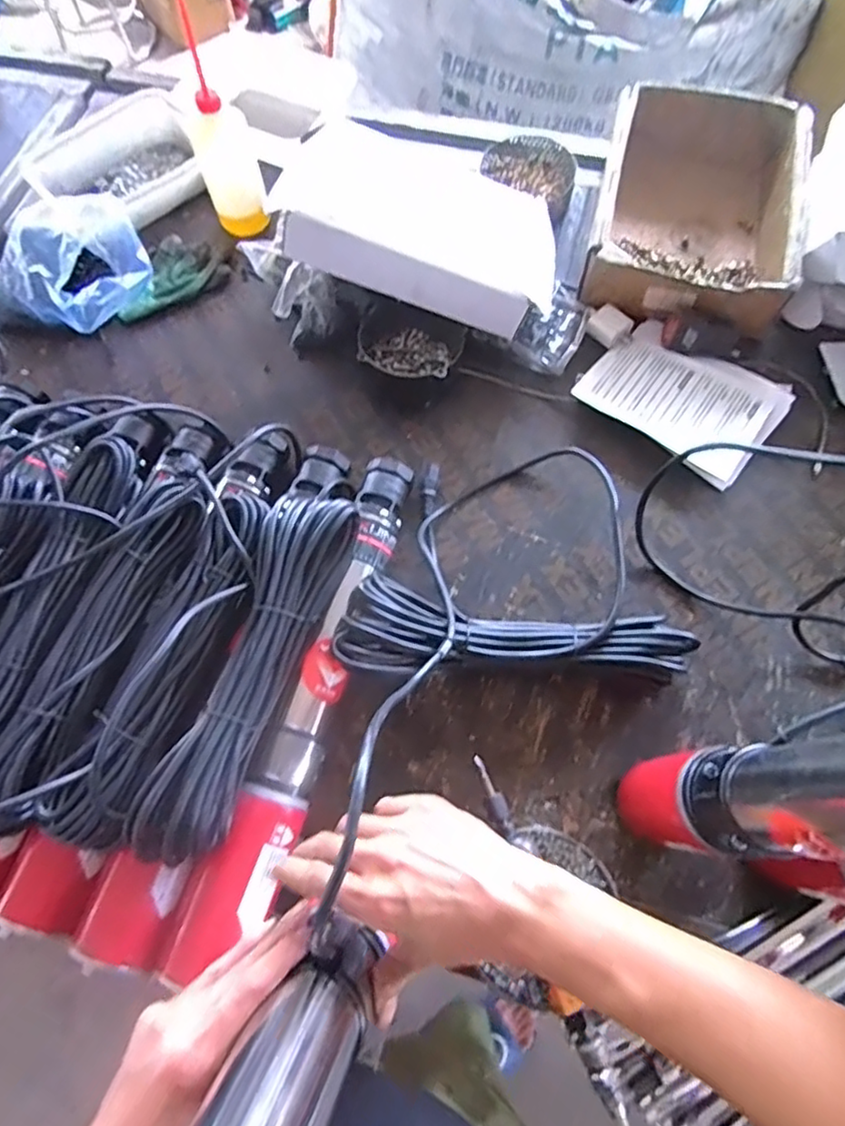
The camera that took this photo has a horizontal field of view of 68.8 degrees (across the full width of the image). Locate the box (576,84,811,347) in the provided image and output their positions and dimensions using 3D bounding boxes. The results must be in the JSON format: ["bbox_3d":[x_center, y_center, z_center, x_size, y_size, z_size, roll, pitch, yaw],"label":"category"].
[{"bbox_3d":[0.363,-0.476,0.830,0.250,0.102,0.363,13,69,7],"label":"box"}]

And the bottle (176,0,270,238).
[{"bbox_3d":[-0.290,-0.615,0.872,0.080,0.274,0.061,-17,25,-5],"label":"bottle"}]

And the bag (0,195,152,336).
[{"bbox_3d":[-0.481,-0.390,0.813,0.223,0.094,0.166,-31,70,-10],"label":"bag"}]

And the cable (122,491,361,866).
[{"bbox_3d":[-0.156,0.091,0.570,0.083,0.053,0.350,17,70,9],"label":"cable"}]

